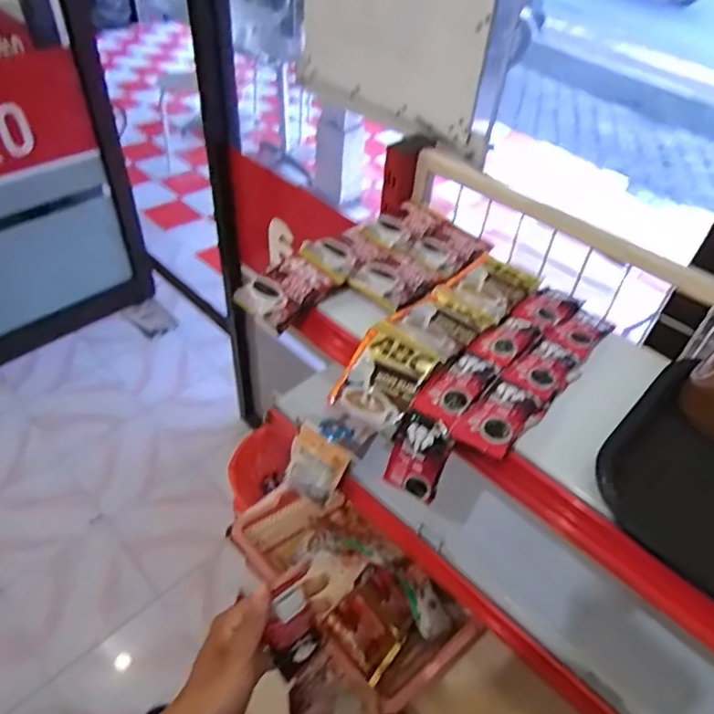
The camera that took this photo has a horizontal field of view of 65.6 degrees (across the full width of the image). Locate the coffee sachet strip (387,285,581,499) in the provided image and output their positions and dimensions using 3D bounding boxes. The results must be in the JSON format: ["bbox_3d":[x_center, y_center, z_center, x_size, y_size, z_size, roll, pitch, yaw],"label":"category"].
[{"bbox_3d":[0.148,0.018,0.619,0.060,0.082,0.322,32,51,25],"label":"coffee sachet strip"}]

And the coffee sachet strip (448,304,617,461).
[{"bbox_3d":[0.196,0.013,0.580,0.053,0.029,0.279,34,51,26],"label":"coffee sachet strip"}]

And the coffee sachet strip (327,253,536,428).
[{"bbox_3d":[0.096,-0.029,0.631,0.084,0.059,0.283,34,51,26],"label":"coffee sachet strip"}]

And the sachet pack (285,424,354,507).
[{"bbox_3d":[-0.063,0.164,0.796,0.083,0.106,0.026,33,26,14],"label":"sachet pack"}]

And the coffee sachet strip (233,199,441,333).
[{"bbox_3d":[-0.013,-0.131,0.709,0.091,0.035,0.304,34,51,26],"label":"coffee sachet strip"}]

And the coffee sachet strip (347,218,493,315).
[{"bbox_3d":[0.082,-0.122,0.700,0.091,0.019,0.201,35,52,26],"label":"coffee sachet strip"}]

